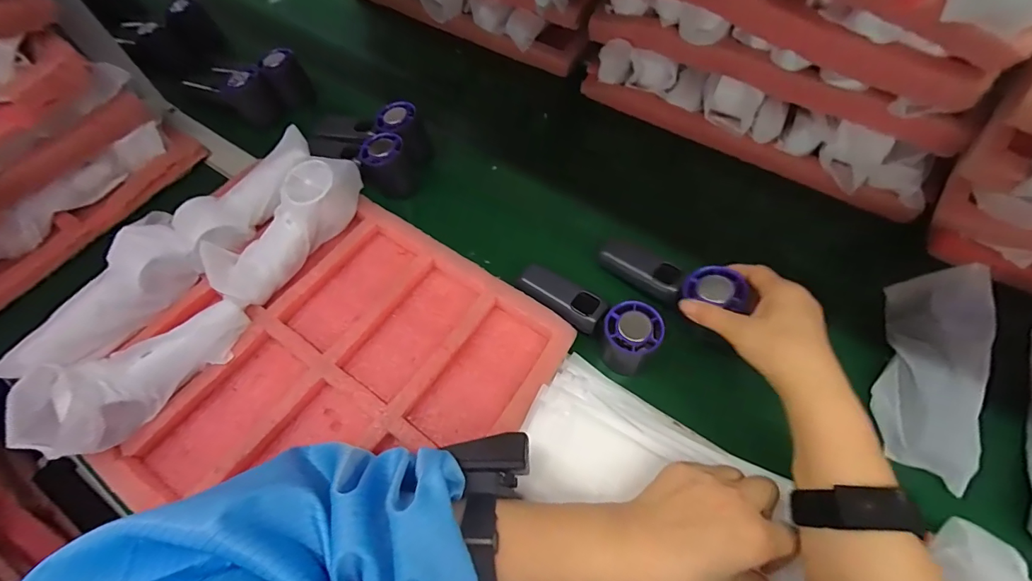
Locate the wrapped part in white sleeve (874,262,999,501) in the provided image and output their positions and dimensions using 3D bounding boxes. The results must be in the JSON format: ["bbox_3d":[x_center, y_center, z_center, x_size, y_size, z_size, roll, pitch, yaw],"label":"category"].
[{"bbox_3d":[0.376,0.069,0.397,0.068,0.044,0.189,18,75,12],"label":"wrapped part in white sleeve"}]

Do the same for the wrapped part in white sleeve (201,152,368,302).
[{"bbox_3d":[-0.235,-0.066,0.459,0.070,0.056,0.174,36,78,21],"label":"wrapped part in white sleeve"}]

